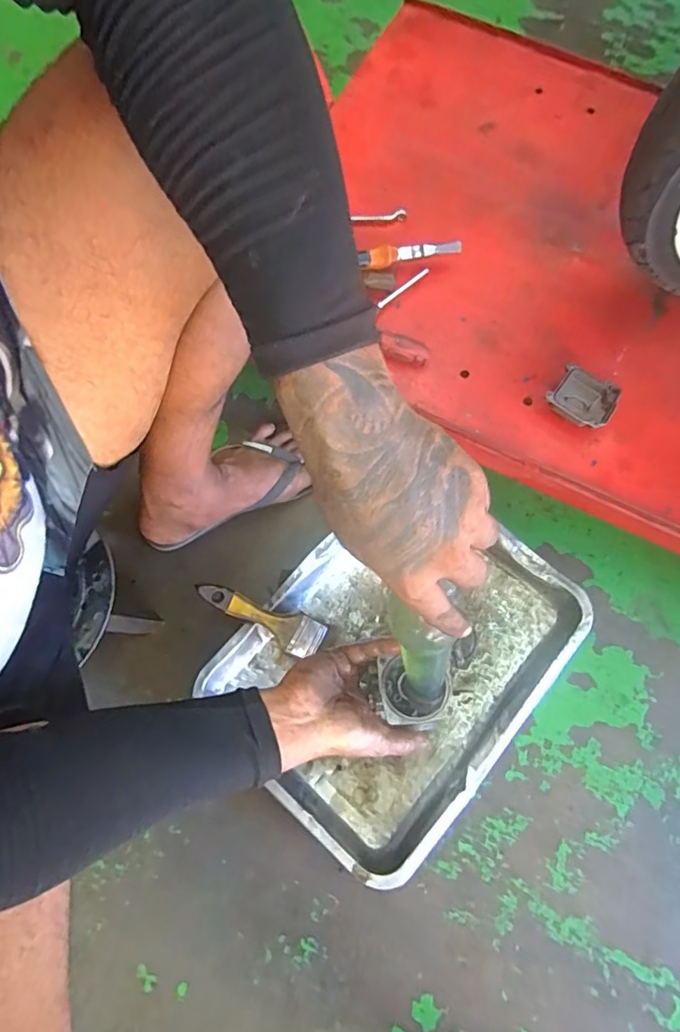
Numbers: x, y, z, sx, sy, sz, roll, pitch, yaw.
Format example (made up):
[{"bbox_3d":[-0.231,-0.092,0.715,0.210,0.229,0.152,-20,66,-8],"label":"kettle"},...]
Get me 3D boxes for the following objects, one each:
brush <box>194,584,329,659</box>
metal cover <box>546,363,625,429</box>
[{"bbox_3d":[-0.085,0.111,0.574,0.149,0.015,0.042,29,72,-21],"label":"brush"},{"bbox_3d":[0.256,-0.124,0.562,0.065,0.021,0.055,30,74,7],"label":"metal cover"}]

